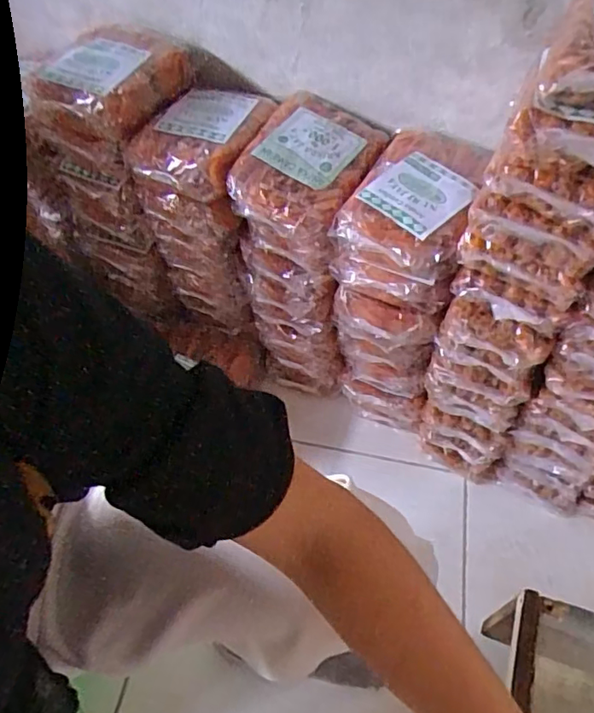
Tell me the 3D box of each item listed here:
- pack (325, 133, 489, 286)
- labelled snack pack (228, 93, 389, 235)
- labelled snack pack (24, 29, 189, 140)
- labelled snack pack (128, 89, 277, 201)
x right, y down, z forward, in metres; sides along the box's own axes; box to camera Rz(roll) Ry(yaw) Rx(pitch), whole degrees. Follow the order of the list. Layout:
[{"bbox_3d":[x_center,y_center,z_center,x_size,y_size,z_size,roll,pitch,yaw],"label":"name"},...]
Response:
[{"bbox_3d":[0.137,-0.176,0.616,0.128,0.061,0.190,26,57,16],"label":"pack"},{"bbox_3d":[0.015,-0.229,0.650,0.142,0.054,0.185,21,56,12],"label":"labelled snack pack"},{"bbox_3d":[-0.225,-0.343,0.671,0.134,0.054,0.168,24,57,15],"label":"labelled snack pack"},{"bbox_3d":[-0.113,-0.271,0.680,0.129,0.049,0.166,20,56,12],"label":"labelled snack pack"}]

